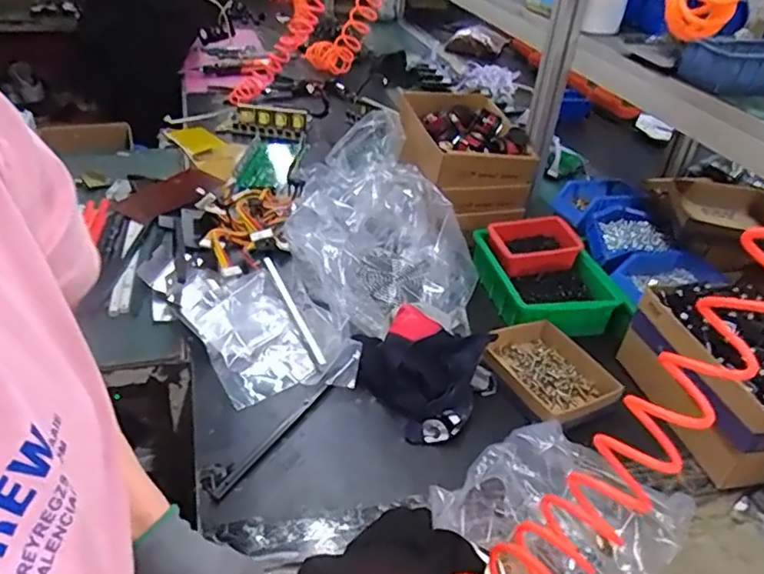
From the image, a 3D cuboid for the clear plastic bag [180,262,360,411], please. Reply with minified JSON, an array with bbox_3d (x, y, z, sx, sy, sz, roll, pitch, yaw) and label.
[{"bbox_3d":[-0.178,0.063,0.928,0.196,0.042,0.314,-18,41,-29],"label":"clear plastic bag"}]

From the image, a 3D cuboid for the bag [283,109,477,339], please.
[{"bbox_3d":[-0.013,-0.133,1.052,0.286,0.157,0.525,-7,37,-17],"label":"bag"}]

